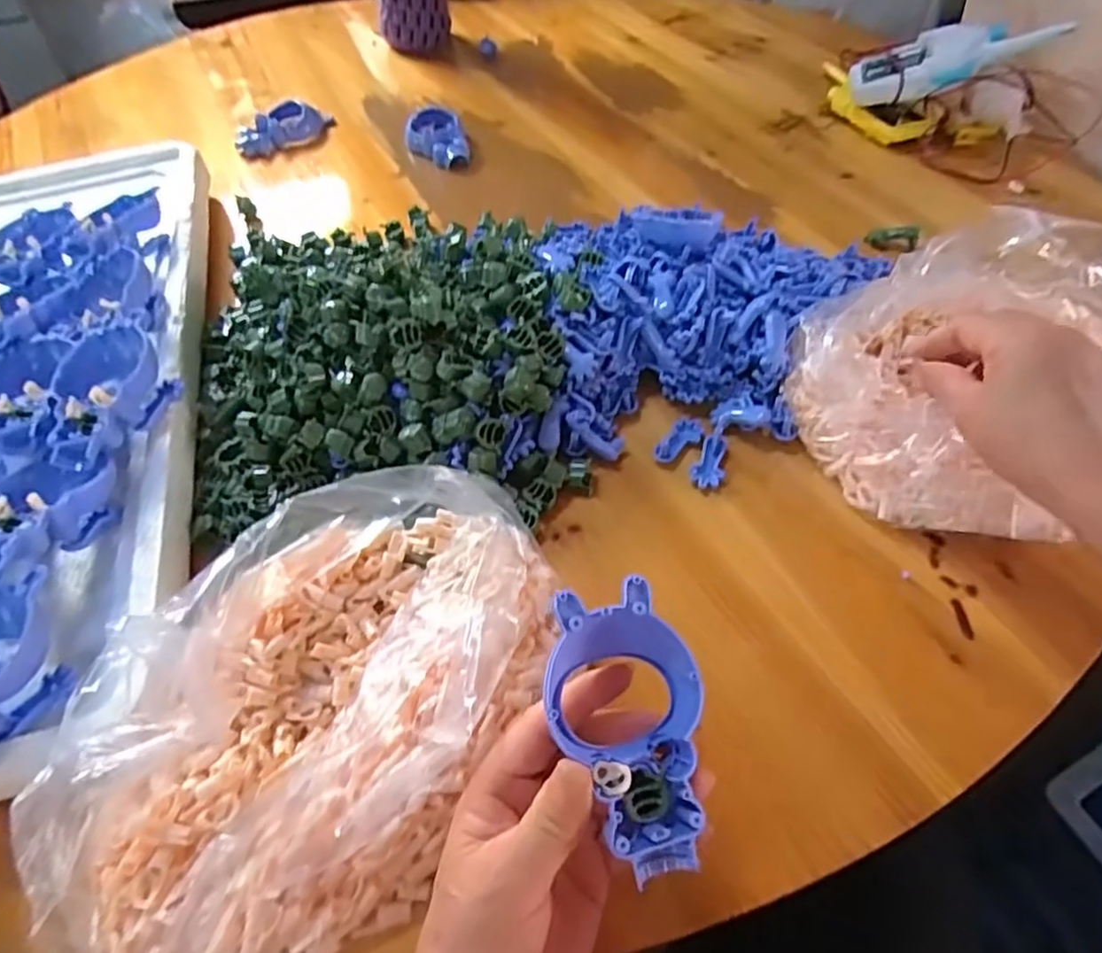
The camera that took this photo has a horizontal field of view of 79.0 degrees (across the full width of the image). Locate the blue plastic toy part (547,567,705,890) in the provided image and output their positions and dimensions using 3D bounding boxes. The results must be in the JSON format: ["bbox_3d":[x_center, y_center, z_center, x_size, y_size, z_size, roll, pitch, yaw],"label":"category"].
[{"bbox_3d":[0.026,0.091,0.251,0.058,0.022,0.102,6,76,-15],"label":"blue plastic toy part"}]

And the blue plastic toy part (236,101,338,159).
[{"bbox_3d":[-0.279,-0.365,0.699,0.103,0.026,0.040,-27,56,-16],"label":"blue plastic toy part"}]

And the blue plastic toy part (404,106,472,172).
[{"bbox_3d":[-0.115,-0.338,0.670,0.056,0.022,0.091,-15,54,-7],"label":"blue plastic toy part"}]

